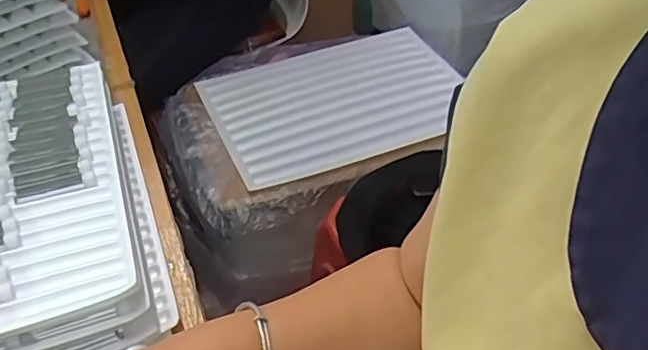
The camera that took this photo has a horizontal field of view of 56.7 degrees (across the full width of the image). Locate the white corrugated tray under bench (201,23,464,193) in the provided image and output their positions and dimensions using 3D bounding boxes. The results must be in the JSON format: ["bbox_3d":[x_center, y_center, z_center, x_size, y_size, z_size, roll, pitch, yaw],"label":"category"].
[{"bbox_3d":[0.028,-0.145,1.101,0.454,0.018,0.342,-18,45,-16],"label":"white corrugated tray under bench"}]

